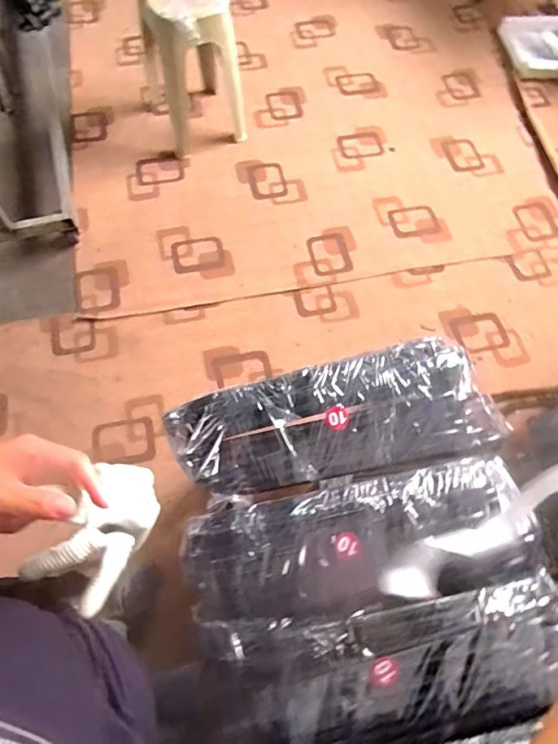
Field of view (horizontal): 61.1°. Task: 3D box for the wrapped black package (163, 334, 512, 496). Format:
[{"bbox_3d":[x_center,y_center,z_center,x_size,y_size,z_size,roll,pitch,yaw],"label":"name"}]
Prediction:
[{"bbox_3d":[0.066,0.051,0.516,0.364,0.049,0.131,-12,66,-8],"label":"wrapped black package"}]

